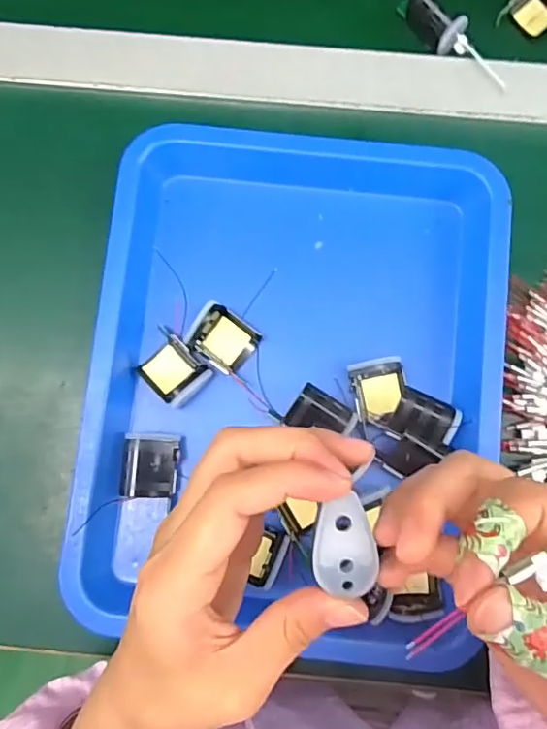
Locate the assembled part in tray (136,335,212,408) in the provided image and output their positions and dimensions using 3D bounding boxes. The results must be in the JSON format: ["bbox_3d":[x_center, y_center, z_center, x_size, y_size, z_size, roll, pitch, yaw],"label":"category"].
[{"bbox_3d":[-0.068,0.005,0.381,0.043,0.020,0.036,40,85,6],"label":"assembled part in tray"}]

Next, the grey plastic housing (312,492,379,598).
[{"bbox_3d":[0.025,0.062,0.192,0.022,0.004,0.033,-1,81,3],"label":"grey plastic housing"}]

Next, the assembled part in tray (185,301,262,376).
[{"bbox_3d":[-0.034,-0.018,0.383,0.040,0.021,0.038,35,85,6],"label":"assembled part in tray"}]

